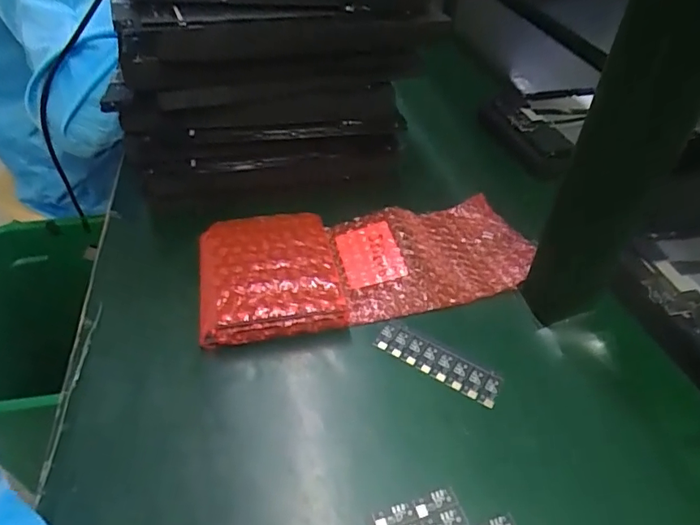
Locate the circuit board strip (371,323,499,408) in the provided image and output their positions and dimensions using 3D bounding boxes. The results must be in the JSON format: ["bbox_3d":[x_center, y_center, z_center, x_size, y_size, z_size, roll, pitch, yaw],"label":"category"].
[{"bbox_3d":[0.062,0.070,0.359,0.092,0.006,0.027,26,48,22],"label":"circuit board strip"}]

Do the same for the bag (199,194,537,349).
[{"bbox_3d":[0.016,-0.005,0.419,0.272,0.028,0.119,-7,45,-11],"label":"bag"}]

